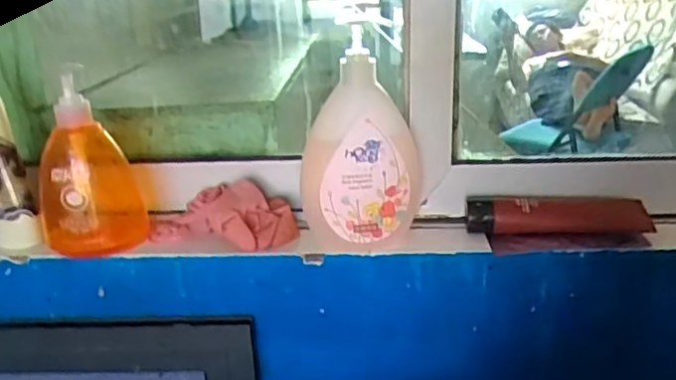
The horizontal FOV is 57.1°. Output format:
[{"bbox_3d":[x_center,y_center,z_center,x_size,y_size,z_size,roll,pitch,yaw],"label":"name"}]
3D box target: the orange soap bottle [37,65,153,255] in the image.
[{"bbox_3d":[-0.243,-0.026,0.598,0.092,0.168,0.083,-9,21,-17],"label":"orange soap bottle"}]

